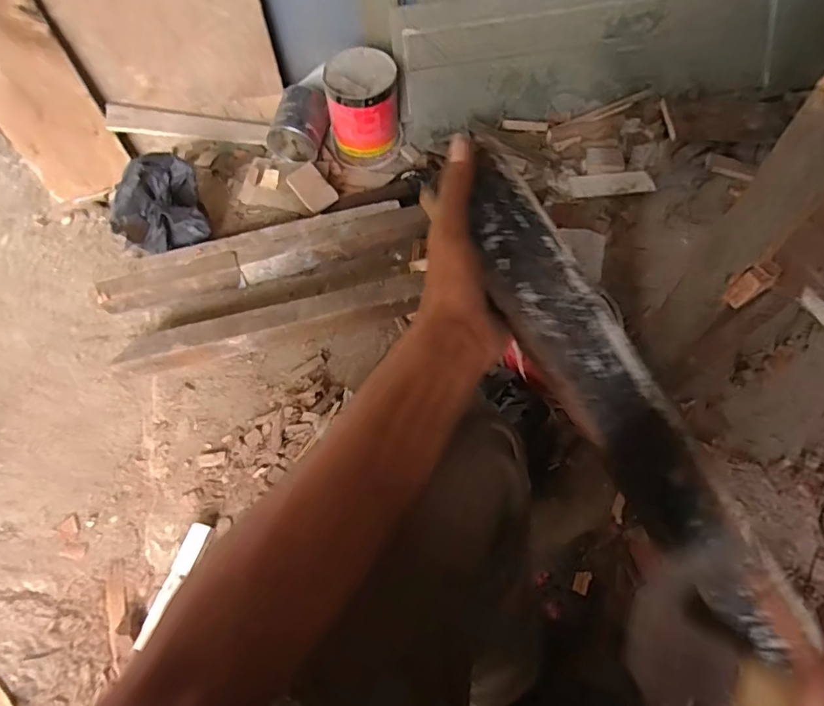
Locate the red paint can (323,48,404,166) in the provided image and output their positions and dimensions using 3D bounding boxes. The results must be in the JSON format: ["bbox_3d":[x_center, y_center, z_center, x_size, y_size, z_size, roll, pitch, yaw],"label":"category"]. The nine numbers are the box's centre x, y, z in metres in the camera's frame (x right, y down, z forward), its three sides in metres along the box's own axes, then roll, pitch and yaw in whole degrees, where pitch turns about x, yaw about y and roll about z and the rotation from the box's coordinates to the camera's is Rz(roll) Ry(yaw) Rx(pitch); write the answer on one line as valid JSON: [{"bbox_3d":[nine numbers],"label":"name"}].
[{"bbox_3d":[-0.105,-0.528,1.113,0.150,0.192,0.155,0,61,0],"label":"red paint can"}]

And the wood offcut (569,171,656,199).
[{"bbox_3d":[0.429,-0.365,1.100,0.174,0.011,0.063,-4,61,-2],"label":"wood offcut"}]

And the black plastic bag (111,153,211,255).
[{"bbox_3d":[-0.447,-0.260,0.909,0.144,0.149,0.105,-17,62,-9],"label":"black plastic bag"}]

